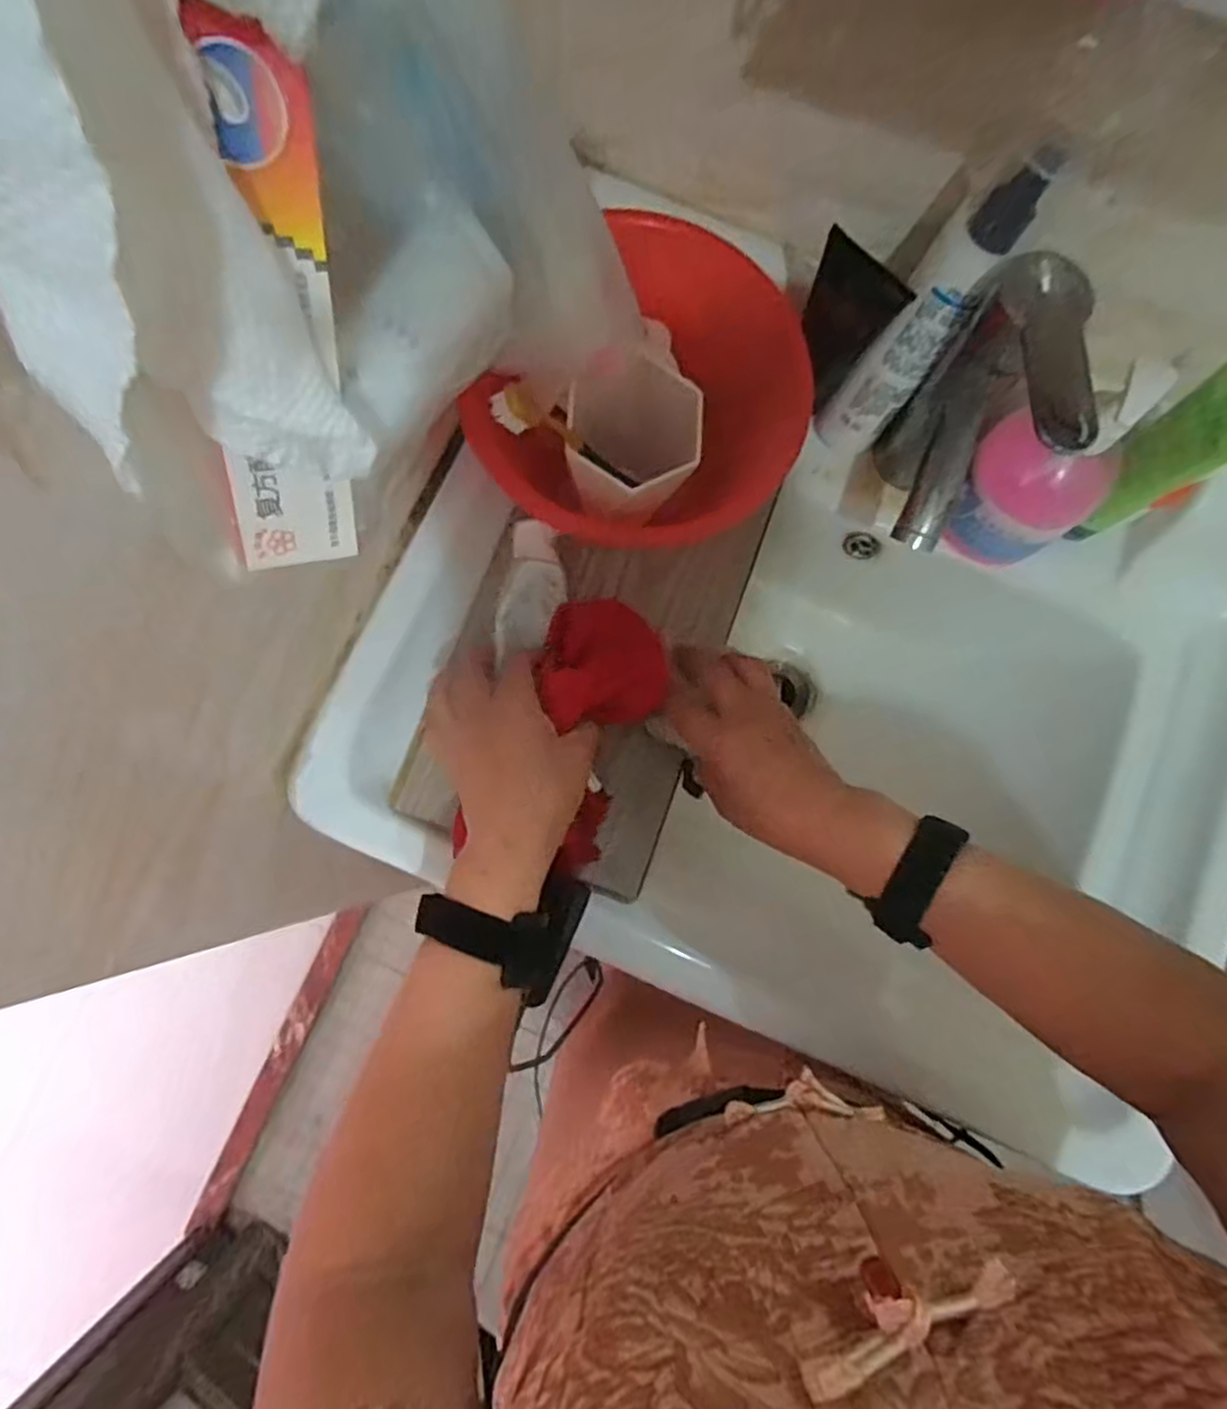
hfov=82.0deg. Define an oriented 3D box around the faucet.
[{"bbox_3d":[0.210,-0.158,0.432,0.050,0.169,0.135,10,80,1],"label":"faucet"}]

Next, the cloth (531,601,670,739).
[{"bbox_3d":[-0.007,-0.025,0.422,0.076,0.014,0.073,-6,80,-20],"label":"cloth"}]

